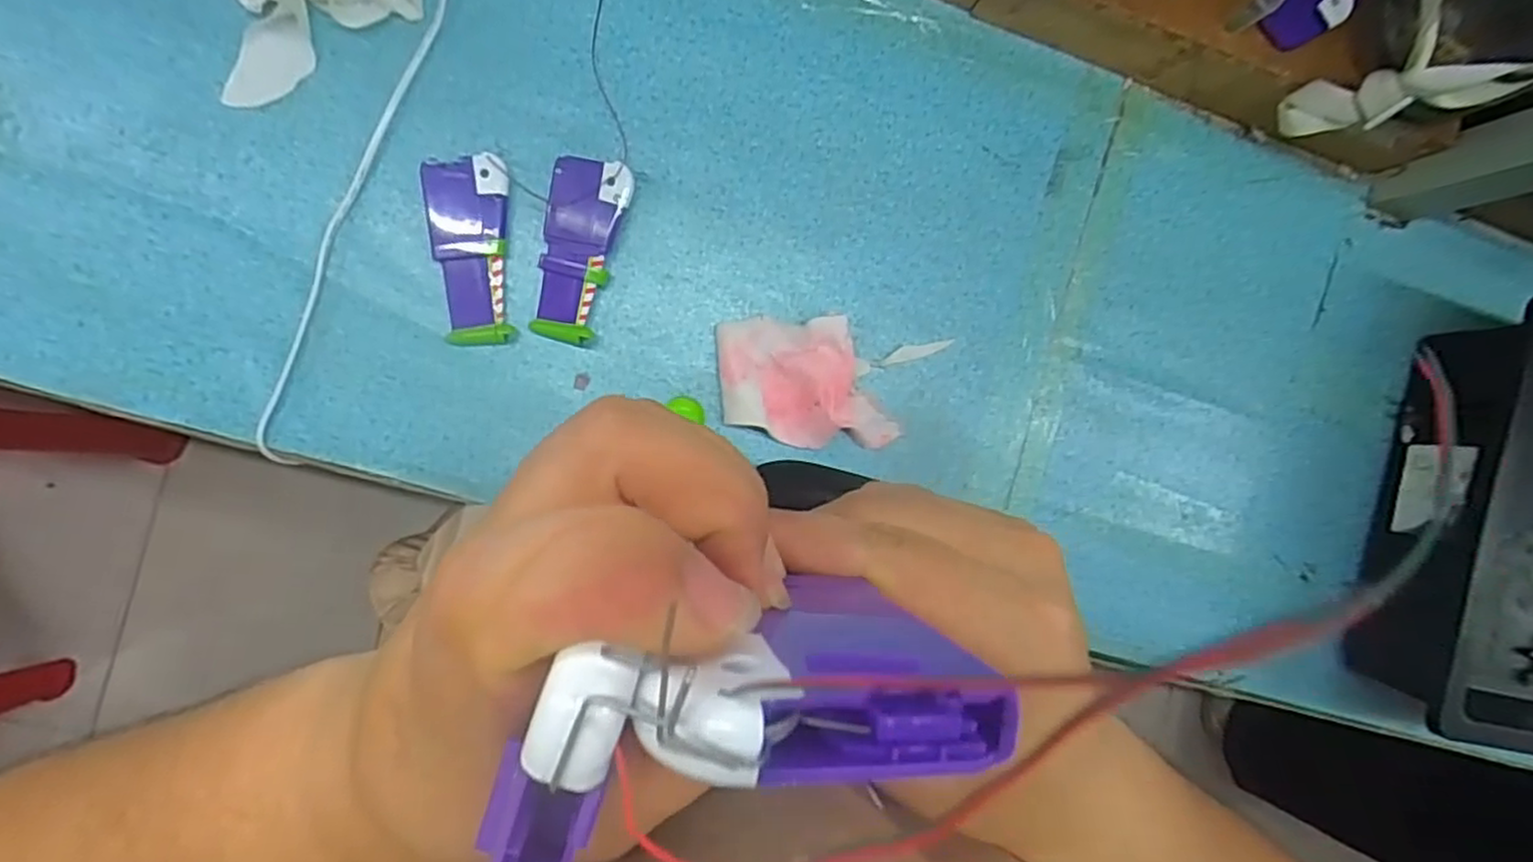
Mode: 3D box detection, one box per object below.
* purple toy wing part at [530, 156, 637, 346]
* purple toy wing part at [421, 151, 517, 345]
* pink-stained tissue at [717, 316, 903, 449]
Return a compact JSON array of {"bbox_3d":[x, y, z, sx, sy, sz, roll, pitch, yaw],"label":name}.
[{"bbox_3d":[-0.122,-0.117,0.476,0.051,0.022,0.116,10,93,-9],"label":"purple toy wing part"},{"bbox_3d":[-0.191,-0.116,0.469,0.048,0.014,0.117,-3,95,-8],"label":"purple toy wing part"},{"bbox_3d":[0.031,-0.033,0.502,0.123,0.028,0.088,-1,95,-8],"label":"pink-stained tissue"}]

